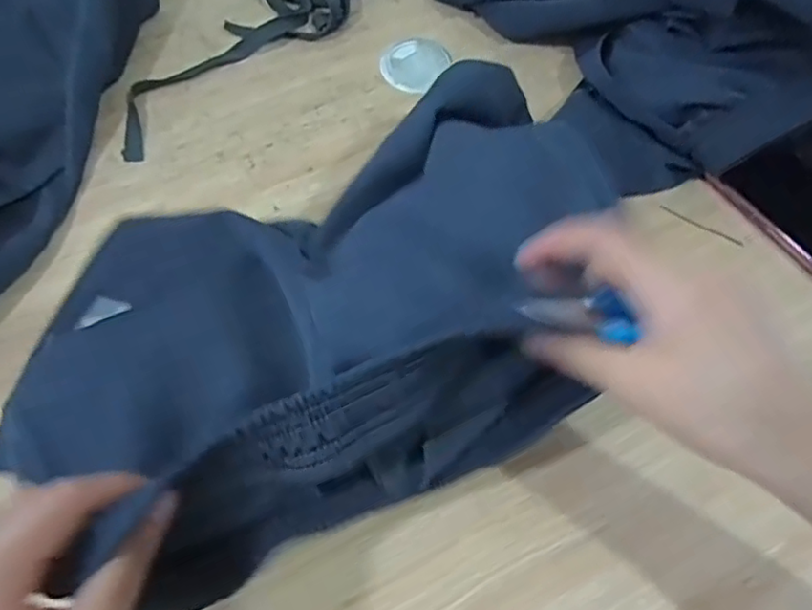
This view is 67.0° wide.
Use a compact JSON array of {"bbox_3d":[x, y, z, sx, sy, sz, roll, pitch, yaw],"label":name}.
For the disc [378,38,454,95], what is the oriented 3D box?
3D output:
[{"bbox_3d":[0.006,-0.215,0.545,0.055,0.006,0.060,1,64,-2],"label":"disc"}]

